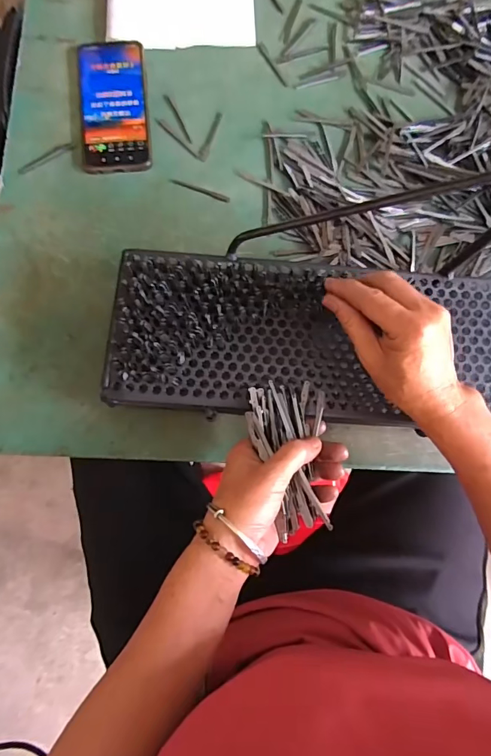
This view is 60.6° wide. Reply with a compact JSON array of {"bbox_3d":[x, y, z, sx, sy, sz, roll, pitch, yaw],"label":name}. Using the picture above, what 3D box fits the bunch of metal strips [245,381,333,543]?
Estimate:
[{"bbox_3d":[0.040,0.063,0.346,0.064,0.017,0.122,-8,76,-2],"label":"bunch of metal strips"}]

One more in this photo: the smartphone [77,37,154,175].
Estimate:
[{"bbox_3d":[-0.150,-0.313,0.481,0.076,0.008,0.168,-5,81,-2],"label":"smartphone"}]

